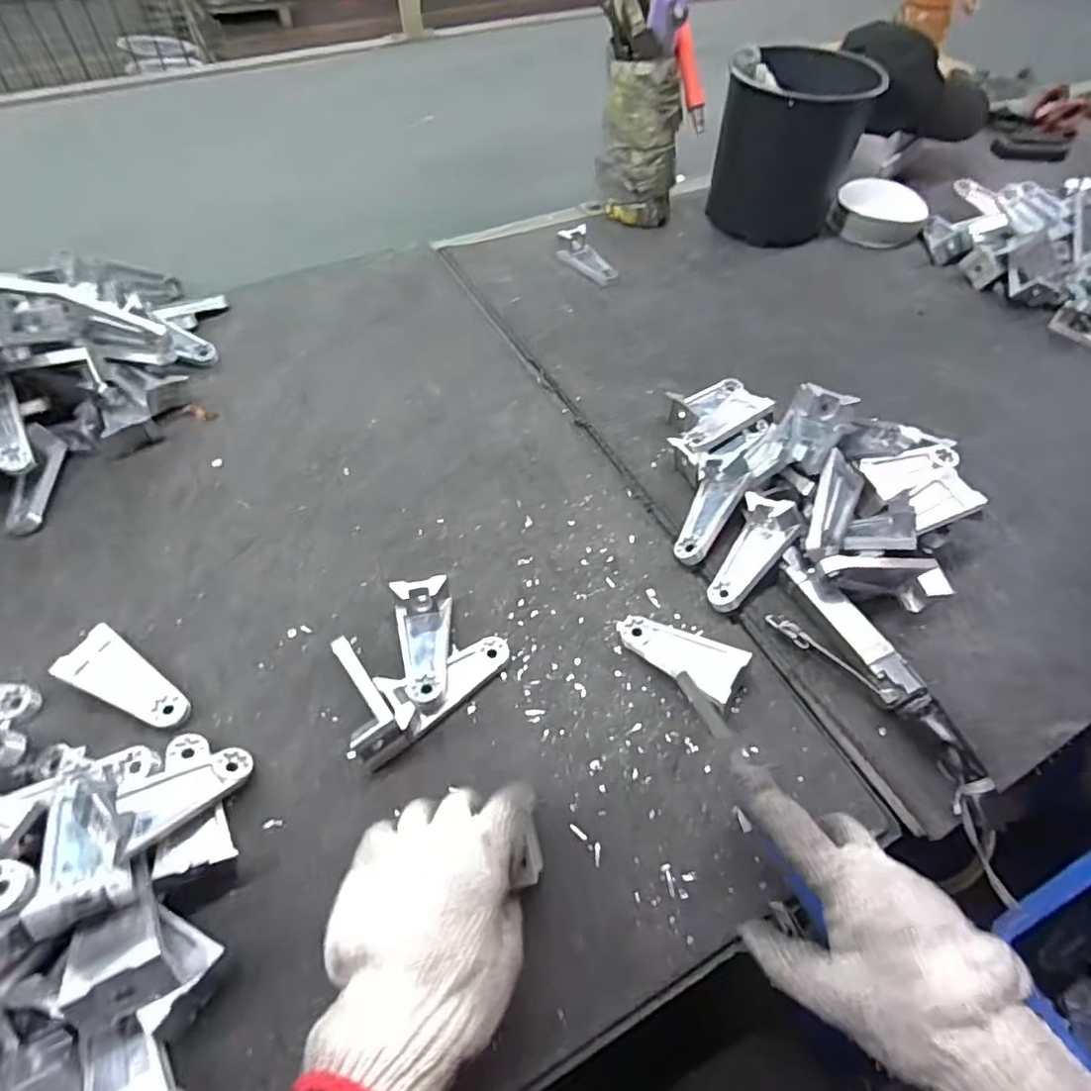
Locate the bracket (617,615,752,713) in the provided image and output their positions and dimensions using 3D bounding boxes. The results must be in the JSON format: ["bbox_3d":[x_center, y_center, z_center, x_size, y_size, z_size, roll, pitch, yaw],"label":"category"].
[{"bbox_3d":[0.099,0.086,0.459,0.096,0.032,0.039,23,56,30],"label":"bracket"}]

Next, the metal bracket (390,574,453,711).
[{"bbox_3d":[-0.088,0.073,0.454,0.041,0.030,0.094,-8,56,-8],"label":"metal bracket"}]

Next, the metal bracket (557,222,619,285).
[{"bbox_3d":[0.057,-0.370,0.778,0.047,0.028,0.100,-32,62,-22],"label":"metal bracket"}]

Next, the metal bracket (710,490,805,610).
[{"bbox_3d":[0.162,0.008,0.490,0.044,0.028,0.097,32,84,19],"label":"metal bracket"}]

